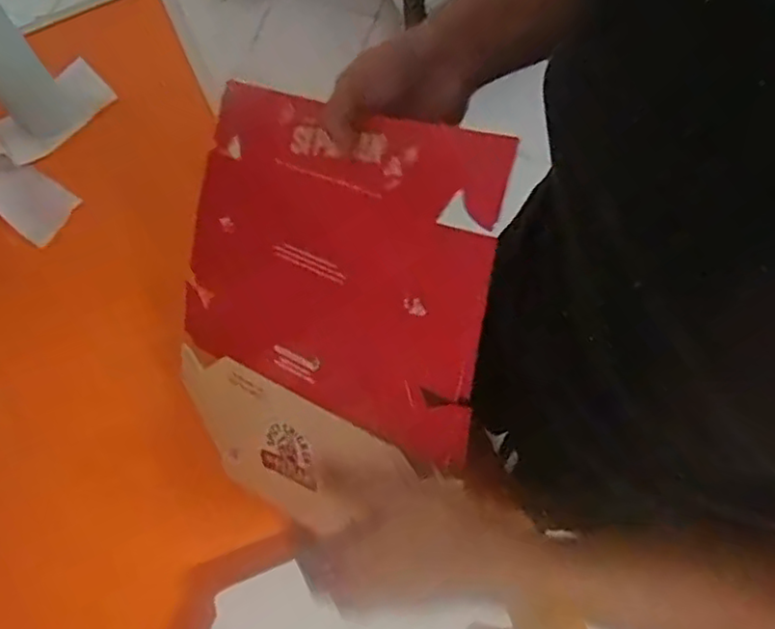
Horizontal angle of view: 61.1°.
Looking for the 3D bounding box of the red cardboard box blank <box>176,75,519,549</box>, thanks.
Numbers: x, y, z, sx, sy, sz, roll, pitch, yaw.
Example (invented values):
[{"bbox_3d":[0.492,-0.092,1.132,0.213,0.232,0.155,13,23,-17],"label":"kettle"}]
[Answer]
[{"bbox_3d":[-0.062,0.016,0.517,0.284,0.020,0.343,22,112,33],"label":"red cardboard box blank"}]

